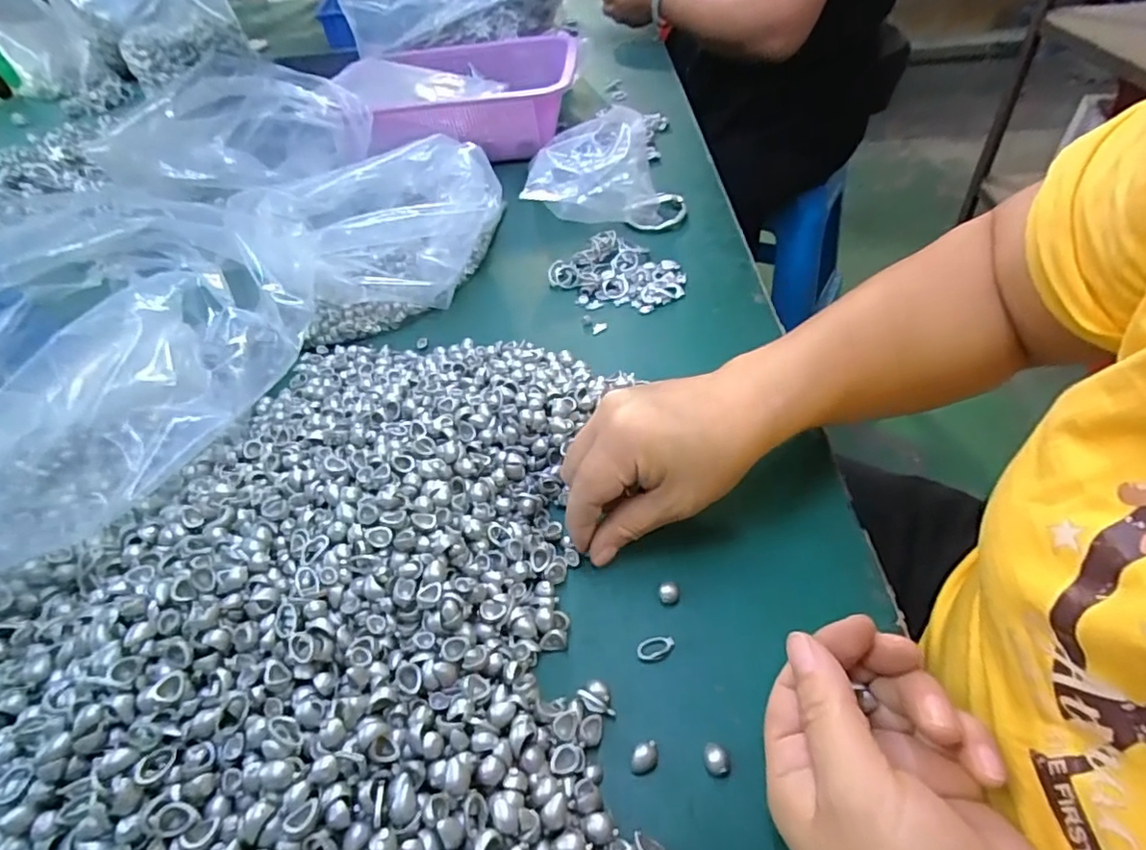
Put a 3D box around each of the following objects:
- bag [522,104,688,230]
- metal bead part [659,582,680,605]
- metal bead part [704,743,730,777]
[{"bbox_3d":[0.024,-0.243,0.566,0.147,0.066,0.122,-9,46,-3],"label":"bag"},{"bbox_3d":[0.048,0.083,0.293,0.010,0.005,0.012,4,47,10],"label":"metal bead part"},{"bbox_3d":[0.058,0.136,0.240,0.009,0.006,0.011,-6,46,1],"label":"metal bead part"}]

